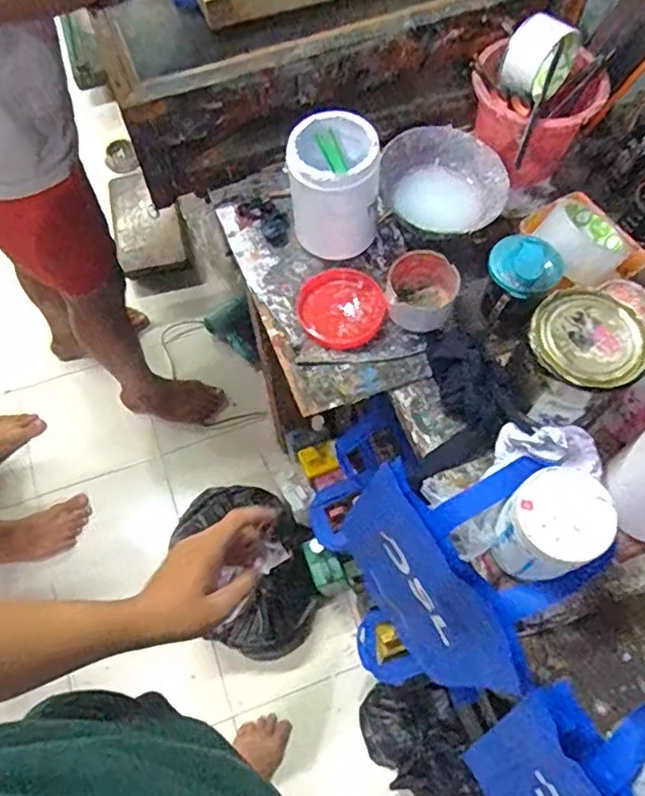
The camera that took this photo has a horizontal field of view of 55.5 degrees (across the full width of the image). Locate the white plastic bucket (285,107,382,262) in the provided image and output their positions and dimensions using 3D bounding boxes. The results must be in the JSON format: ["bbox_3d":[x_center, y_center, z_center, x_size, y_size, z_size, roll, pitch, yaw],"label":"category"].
[{"bbox_3d":[0.015,-0.241,0.710,0.093,0.141,0.087,-1,64,1],"label":"white plastic bucket"}]

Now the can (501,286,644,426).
[{"bbox_3d":[0.241,-0.033,0.603,0.106,0.110,0.107,-1,64,1],"label":"can"}]

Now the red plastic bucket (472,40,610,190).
[{"bbox_3d":[0.252,-0.348,0.761,0.154,0.120,0.145,-27,66,-11],"label":"red plastic bucket"}]

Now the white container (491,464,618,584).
[{"bbox_3d":[0.204,0.117,0.552,0.082,0.095,0.079,-1,64,1],"label":"white container"}]

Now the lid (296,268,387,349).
[{"bbox_3d":[0.022,-0.108,0.729,0.098,0.017,0.102,-1,64,1],"label":"lid"}]

